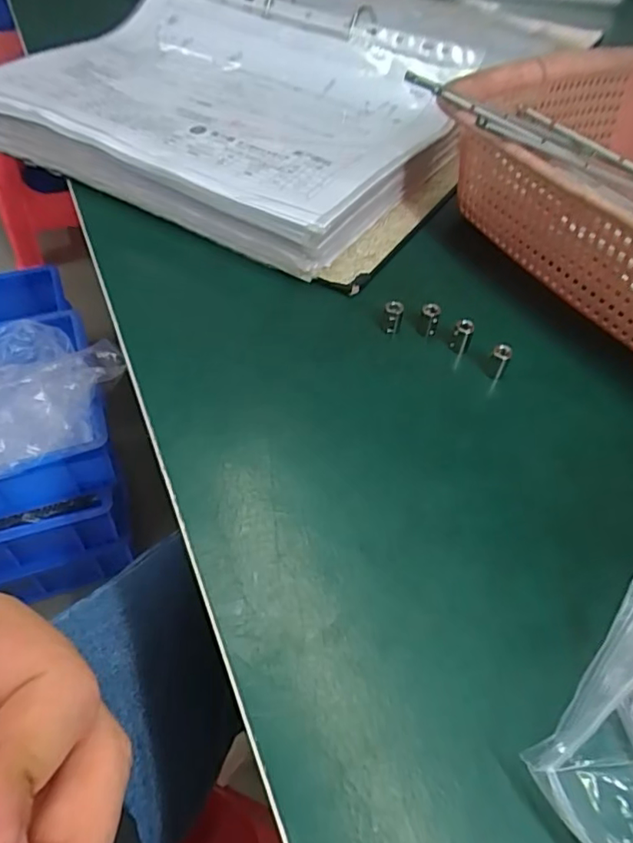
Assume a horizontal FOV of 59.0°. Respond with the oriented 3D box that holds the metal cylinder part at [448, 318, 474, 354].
[{"bbox_3d":[0.075,-0.044,0.290,0.010,0.017,0.008,20,53,11],"label":"metal cylinder part"}]

